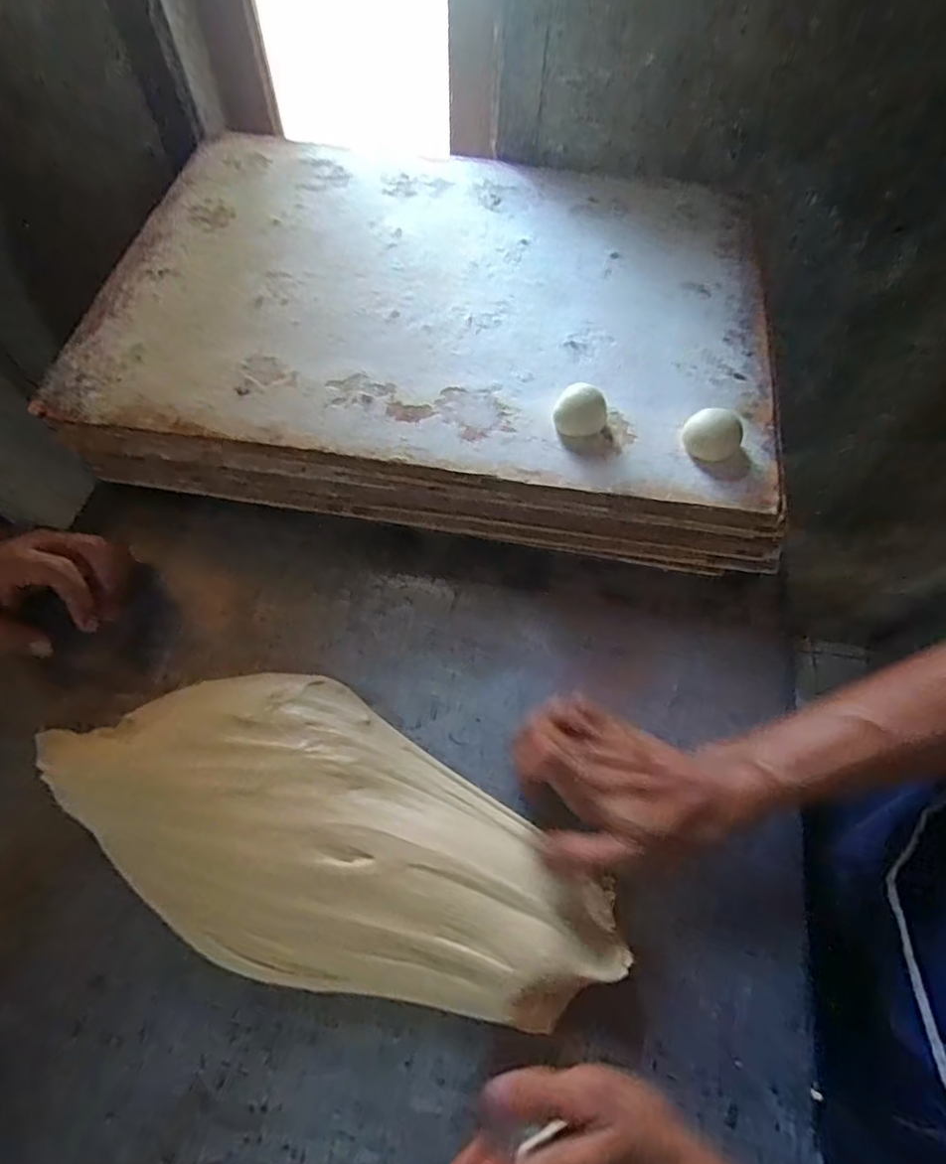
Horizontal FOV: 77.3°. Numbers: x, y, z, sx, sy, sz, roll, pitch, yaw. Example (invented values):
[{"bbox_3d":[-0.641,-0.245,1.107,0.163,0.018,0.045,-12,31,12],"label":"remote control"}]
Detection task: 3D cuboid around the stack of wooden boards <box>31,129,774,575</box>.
[{"bbox_3d":[-0.030,-0.253,0.578,0.609,0.091,0.431,8,63,3],"label":"stack of wooden boards"}]

